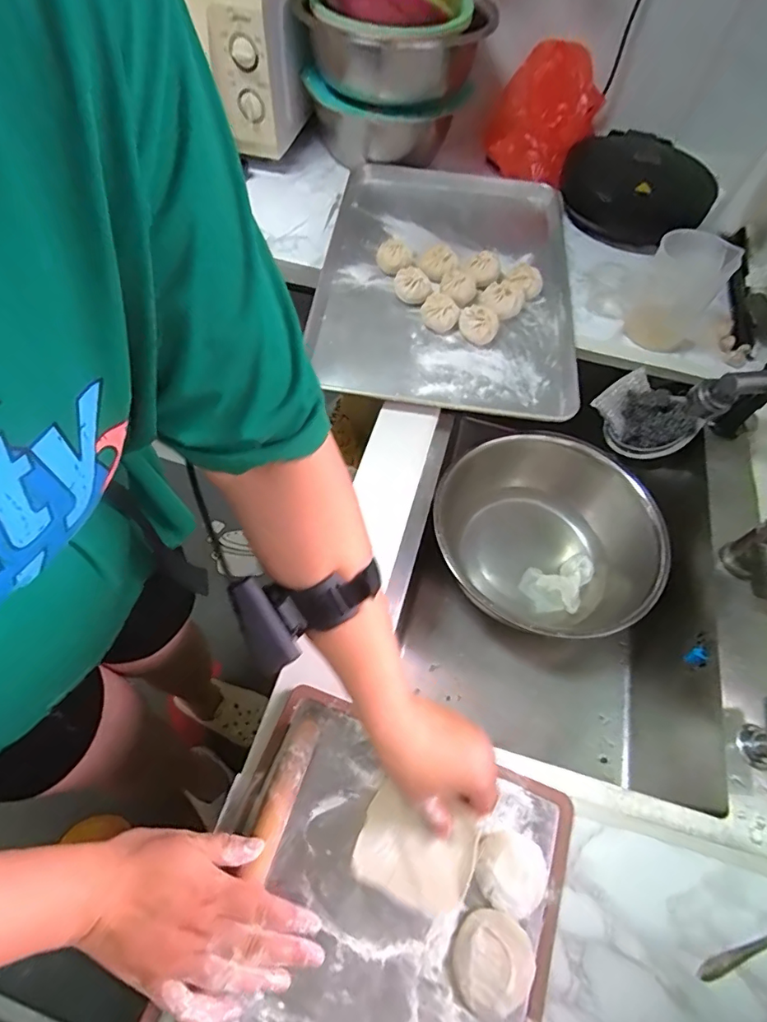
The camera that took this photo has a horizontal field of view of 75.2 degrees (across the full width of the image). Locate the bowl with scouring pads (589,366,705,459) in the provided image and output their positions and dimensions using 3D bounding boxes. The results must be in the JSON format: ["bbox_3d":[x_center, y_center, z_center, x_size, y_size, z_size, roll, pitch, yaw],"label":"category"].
[{"bbox_3d":[0.389,-0.140,0.754,0.109,0.029,0.133,-37,74,21],"label":"bowl with scouring pads"}]

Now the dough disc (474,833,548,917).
[{"bbox_3d":[0.109,0.309,0.426,0.060,0.015,0.055,2,60,-3],"label":"dough disc"}]

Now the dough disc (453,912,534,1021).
[{"bbox_3d":[0.087,0.358,0.397,0.065,0.015,0.059,-15,62,-12],"label":"dough disc"}]

